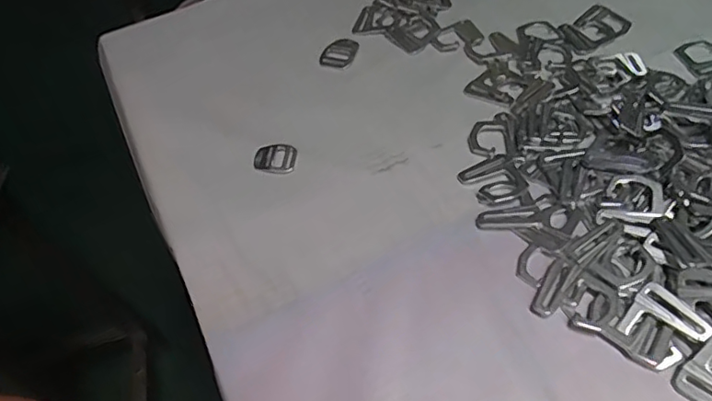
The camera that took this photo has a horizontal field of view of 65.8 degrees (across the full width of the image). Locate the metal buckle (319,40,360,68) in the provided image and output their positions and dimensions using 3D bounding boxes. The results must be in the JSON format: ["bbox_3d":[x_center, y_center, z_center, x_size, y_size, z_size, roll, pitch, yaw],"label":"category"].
[{"bbox_3d":[-0.017,-0.161,0.598,0.032,0.008,0.050,11,53,15],"label":"metal buckle"}]

